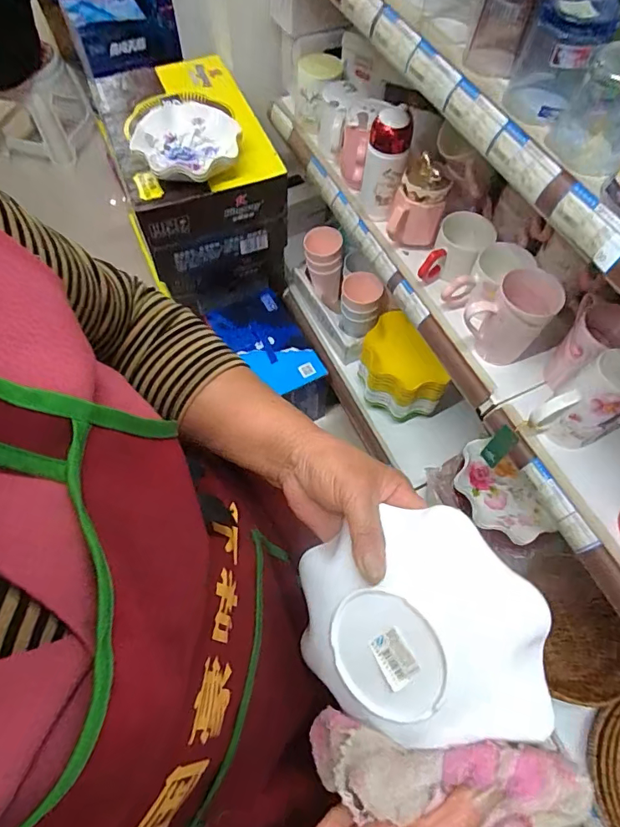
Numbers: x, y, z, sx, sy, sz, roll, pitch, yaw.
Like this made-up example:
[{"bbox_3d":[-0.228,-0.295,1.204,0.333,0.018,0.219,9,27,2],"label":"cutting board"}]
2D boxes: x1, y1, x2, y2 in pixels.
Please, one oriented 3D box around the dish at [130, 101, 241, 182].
[{"bbox_3d":[-0.217,-0.472,0.807,0.154,0.036,0.173,-37,70,-18],"label":"dish"}]

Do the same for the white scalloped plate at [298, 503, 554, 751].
[{"bbox_3d":[0.061,0.133,0.306,0.162,0.035,0.136,-3,73,26],"label":"white scalloped plate"}]

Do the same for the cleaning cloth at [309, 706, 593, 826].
[{"bbox_3d":[0.074,0.220,0.278,0.157,0.050,0.073,-1,62,18],"label":"cleaning cloth"}]

